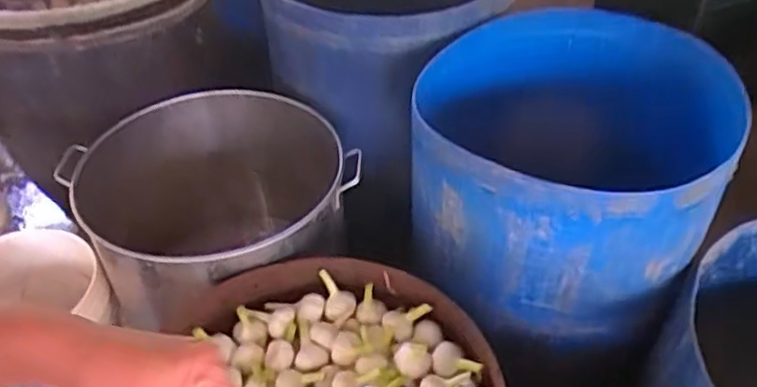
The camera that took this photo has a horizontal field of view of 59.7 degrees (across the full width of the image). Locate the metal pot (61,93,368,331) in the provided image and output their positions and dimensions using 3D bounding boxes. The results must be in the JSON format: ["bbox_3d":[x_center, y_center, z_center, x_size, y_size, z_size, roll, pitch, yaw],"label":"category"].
[{"bbox_3d":[-0.340,0.023,1.413,0.506,0.324,0.518,-3,41,2],"label":"metal pot"}]

